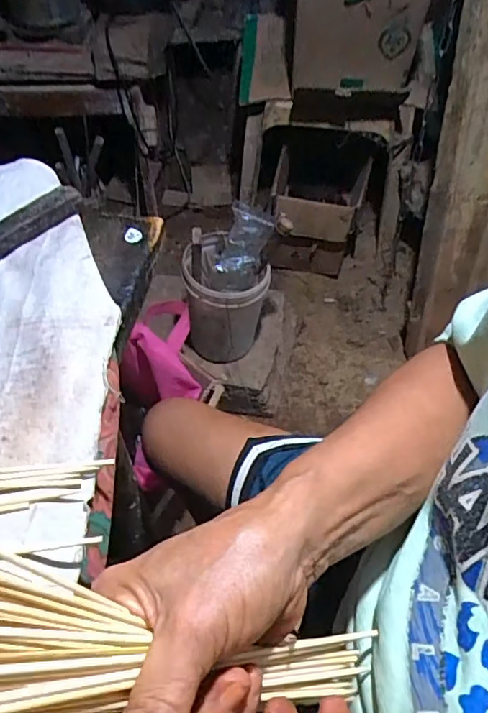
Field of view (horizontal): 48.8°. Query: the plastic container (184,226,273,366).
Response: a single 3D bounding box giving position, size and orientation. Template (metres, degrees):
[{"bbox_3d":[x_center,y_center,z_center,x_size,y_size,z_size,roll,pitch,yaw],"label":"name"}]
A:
[{"bbox_3d":[-0.034,-0.100,1.051,0.152,0.253,0.150,-2,45,-3],"label":"plastic container"}]

